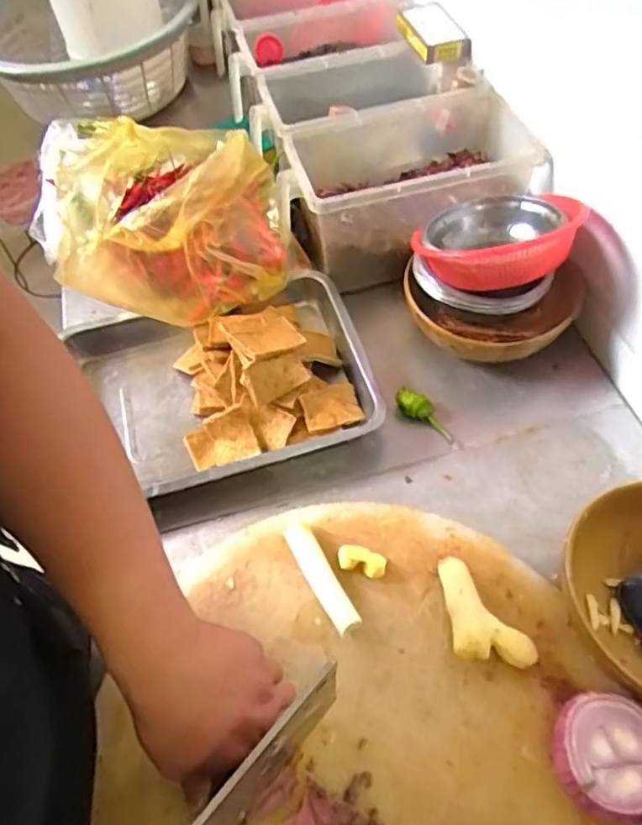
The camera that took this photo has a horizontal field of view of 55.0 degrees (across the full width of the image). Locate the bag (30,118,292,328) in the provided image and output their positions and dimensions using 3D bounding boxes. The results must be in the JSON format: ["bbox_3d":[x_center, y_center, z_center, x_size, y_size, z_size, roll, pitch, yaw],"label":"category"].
[{"bbox_3d":[-0.170,-0.246,0.703,0.233,0.170,0.242,-12,55,-3],"label":"bag"}]

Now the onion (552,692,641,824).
[{"bbox_3d":[0.207,0.249,0.444,0.077,0.040,0.075,10,57,12],"label":"onion"}]

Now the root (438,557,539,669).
[{"bbox_3d":[0.125,0.174,0.510,0.049,0.026,0.101,-31,58,-16],"label":"root"}]

